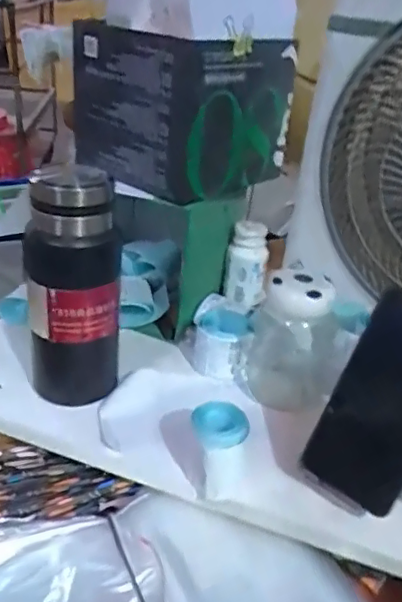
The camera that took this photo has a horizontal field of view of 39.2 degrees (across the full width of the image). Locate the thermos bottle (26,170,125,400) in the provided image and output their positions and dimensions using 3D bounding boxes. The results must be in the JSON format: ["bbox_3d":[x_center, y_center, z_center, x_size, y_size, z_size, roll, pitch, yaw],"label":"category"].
[{"bbox_3d":[-0.117,-0.004,0.506,0.077,0.215,0.059,-7,33,-22],"label":"thermos bottle"}]

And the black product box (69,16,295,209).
[{"bbox_3d":[-0.021,-0.216,0.623,0.193,0.149,0.177,31,38,35],"label":"black product box"}]

